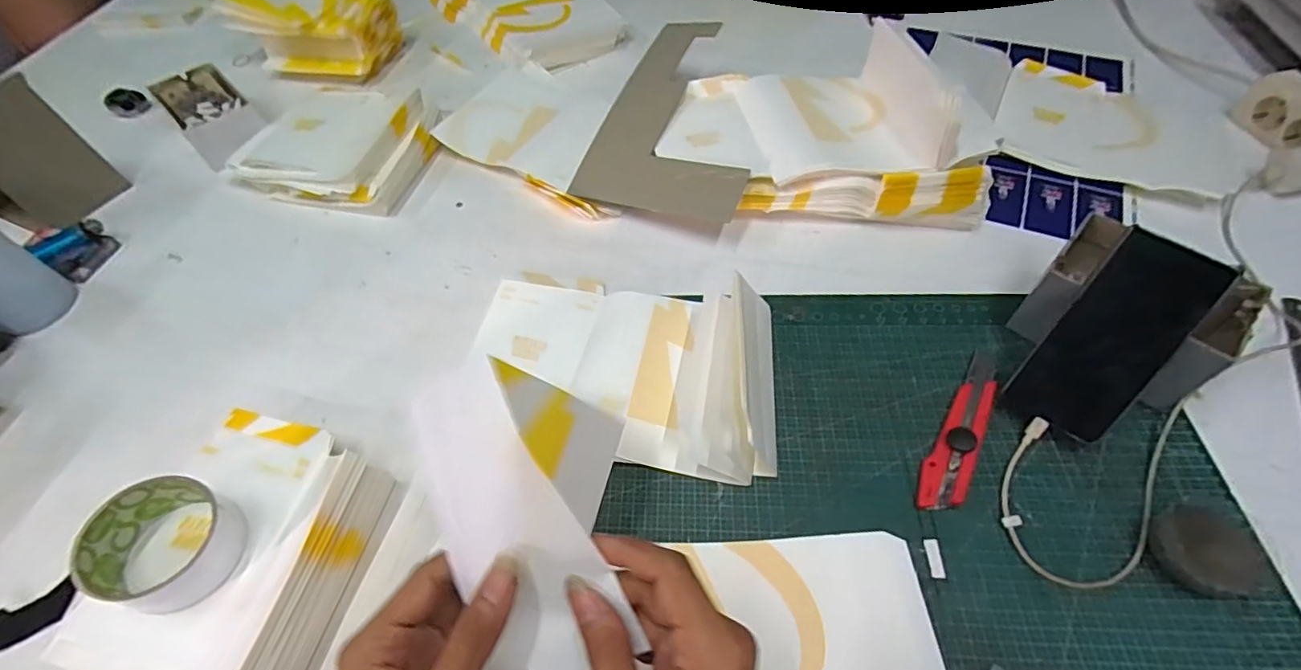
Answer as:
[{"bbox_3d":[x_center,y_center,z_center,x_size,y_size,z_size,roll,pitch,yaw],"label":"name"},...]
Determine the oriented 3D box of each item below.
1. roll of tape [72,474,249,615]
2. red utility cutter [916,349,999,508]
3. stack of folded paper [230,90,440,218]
[{"bbox_3d":[-0.341,0.146,0.387,0.075,0.050,0.080,-2,53,2],"label":"roll of tape"},{"bbox_3d":[0.263,0.076,0.461,0.034,0.014,0.166,27,60,21],"label":"red utility cutter"},{"bbox_3d":[-0.400,-0.246,0.712,0.236,0.048,0.191,11,55,12],"label":"stack of folded paper"}]

